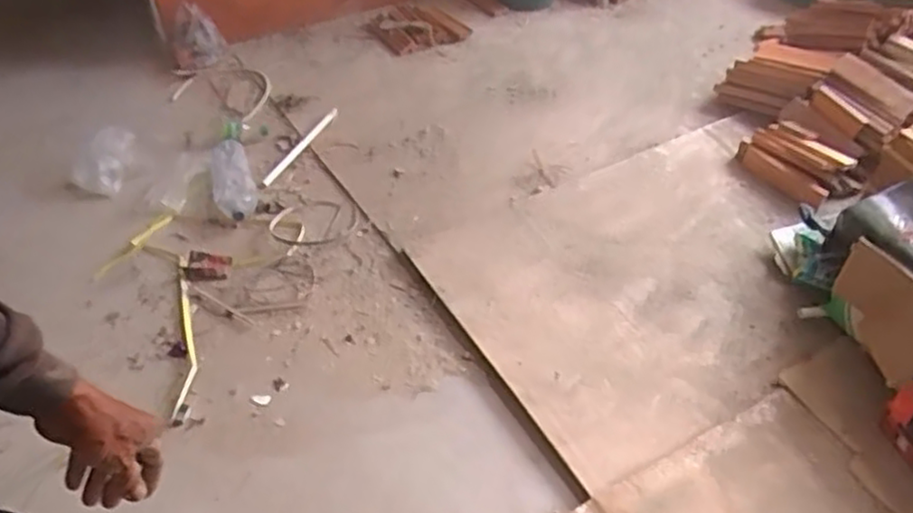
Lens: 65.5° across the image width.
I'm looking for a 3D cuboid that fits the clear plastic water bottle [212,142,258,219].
[{"bbox_3d":[-0.583,-0.205,1.838,0.107,0.081,0.283,-16,47,-16],"label":"clear plastic water bottle"}]

